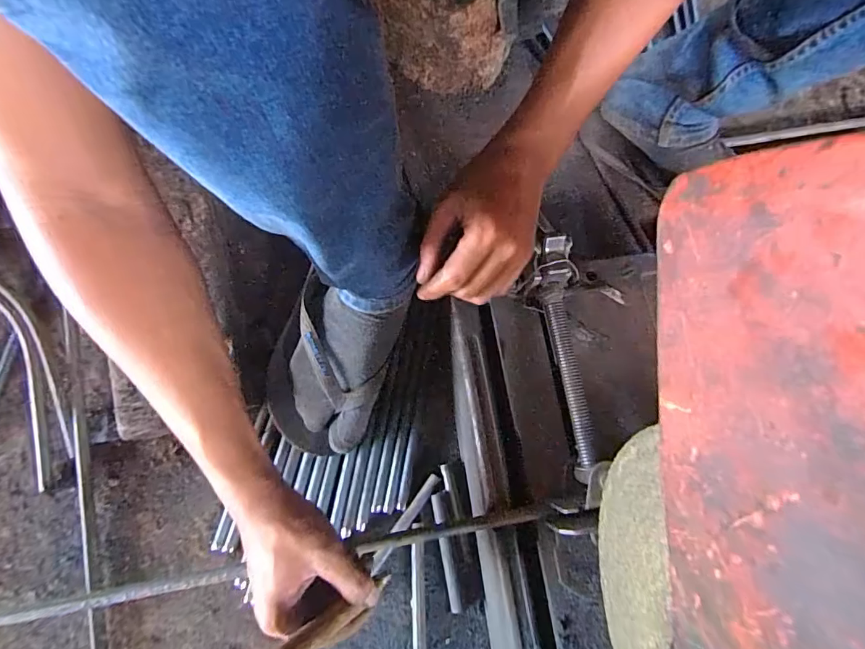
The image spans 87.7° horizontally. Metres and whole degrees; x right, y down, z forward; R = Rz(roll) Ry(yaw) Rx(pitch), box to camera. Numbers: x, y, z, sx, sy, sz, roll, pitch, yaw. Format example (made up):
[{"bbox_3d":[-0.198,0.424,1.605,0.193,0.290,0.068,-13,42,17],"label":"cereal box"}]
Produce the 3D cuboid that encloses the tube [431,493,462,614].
[{"bbox_3d":[0.013,0.224,0.444,0.011,0.007,0.107,-10,73,-5],"label":"tube"}]

